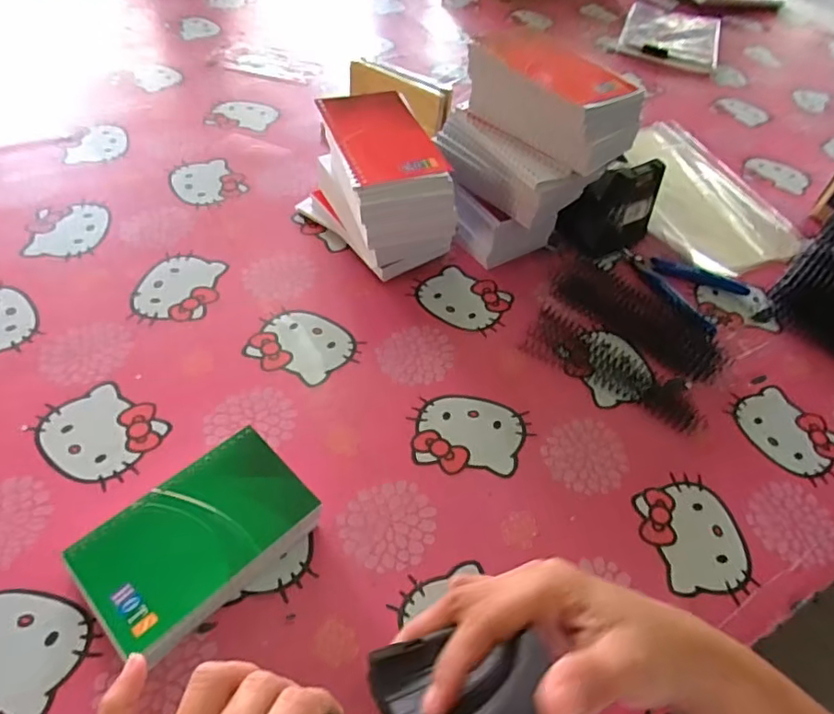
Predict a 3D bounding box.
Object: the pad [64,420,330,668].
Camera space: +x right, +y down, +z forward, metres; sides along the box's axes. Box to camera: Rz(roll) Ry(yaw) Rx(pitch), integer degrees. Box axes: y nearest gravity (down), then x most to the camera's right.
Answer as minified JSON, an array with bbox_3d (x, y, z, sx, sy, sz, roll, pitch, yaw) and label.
[{"bbox_3d":[-0.135,0.115,0.362,0.081,0.034,0.129,37,56,22],"label":"pad"}]

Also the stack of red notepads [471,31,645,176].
[{"bbox_3d":[0.115,-0.232,0.509,0.088,0.056,0.153,-32,60,-28],"label":"stack of red notepads"}]

